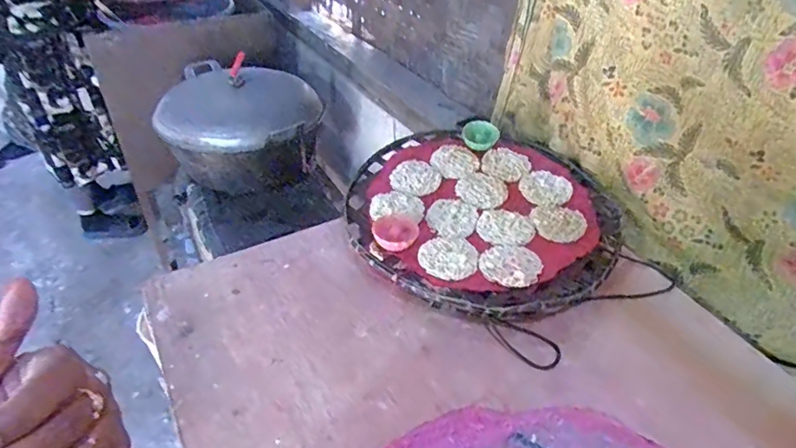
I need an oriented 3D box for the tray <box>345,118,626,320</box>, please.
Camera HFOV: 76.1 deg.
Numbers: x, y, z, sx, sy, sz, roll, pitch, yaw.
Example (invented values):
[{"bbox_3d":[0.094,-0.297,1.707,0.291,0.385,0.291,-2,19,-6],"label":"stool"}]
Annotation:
[{"bbox_3d":[0.136,-0.038,0.790,0.390,0.065,0.419,0,40,0],"label":"tray"}]

